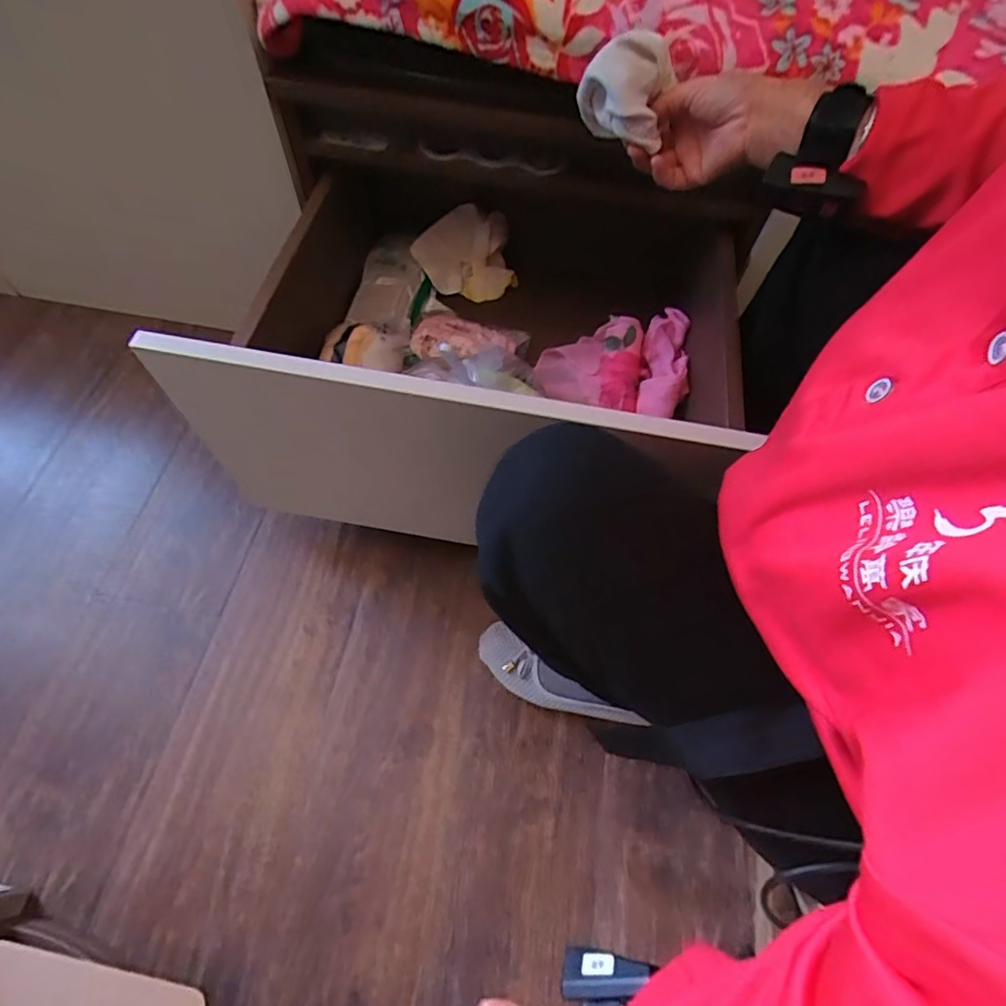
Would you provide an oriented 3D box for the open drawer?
[{"bbox_3d":[-0.001,-0.218,0.661,0.562,0.267,0.468,10,62,2],"label":"open drawer"}]

